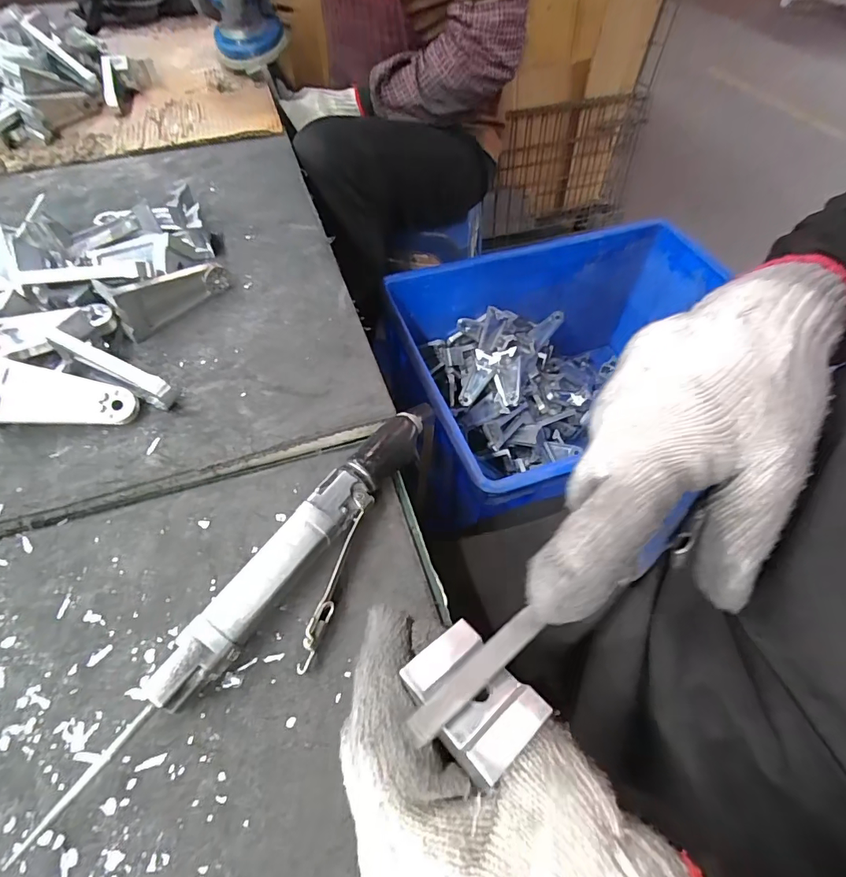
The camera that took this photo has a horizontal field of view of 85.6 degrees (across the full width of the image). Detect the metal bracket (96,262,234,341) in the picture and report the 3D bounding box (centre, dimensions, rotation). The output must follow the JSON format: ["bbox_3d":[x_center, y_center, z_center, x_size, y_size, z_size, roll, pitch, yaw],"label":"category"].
[{"bbox_3d":[-0.204,-0.121,0.375,0.092,0.039,0.027,-34,63,-22],"label":"metal bracket"}]

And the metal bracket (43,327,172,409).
[{"bbox_3d":[-0.220,-0.049,0.320,0.095,0.022,0.015,28,58,-1],"label":"metal bracket"}]

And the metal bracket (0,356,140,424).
[{"bbox_3d":[-0.248,-0.030,0.310,0.094,0.008,0.042,4,84,-14],"label":"metal bracket"}]

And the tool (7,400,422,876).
[{"bbox_3d":[-0.069,0.077,0.255,0.059,0.030,0.270,28,60,17],"label":"tool"}]

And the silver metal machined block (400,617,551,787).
[{"bbox_3d":[0.018,0.088,0.160,0.032,0.012,0.042,-33,63,-21],"label":"silver metal machined block"}]

